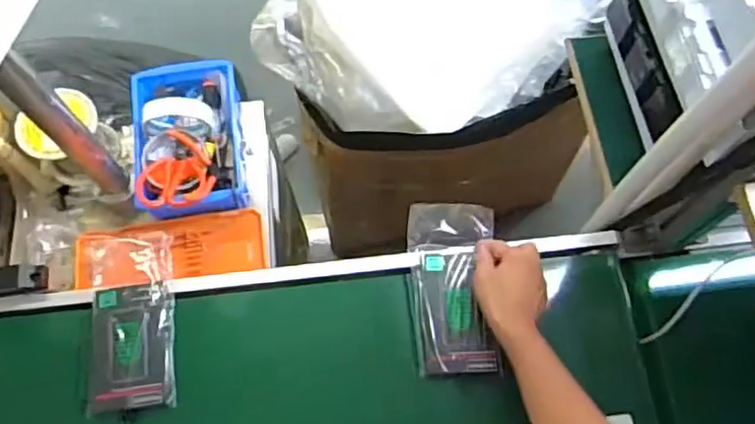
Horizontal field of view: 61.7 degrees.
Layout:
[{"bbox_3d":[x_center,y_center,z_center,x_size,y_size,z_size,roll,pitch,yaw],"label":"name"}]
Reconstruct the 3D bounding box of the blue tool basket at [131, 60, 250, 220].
[{"bbox_3d":[-0.253,-0.096,0.856,0.142,0.079,0.223,-6,69,-2],"label":"blue tool basket"}]

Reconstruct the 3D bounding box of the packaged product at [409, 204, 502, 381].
[{"bbox_3d":[0.082,0.080,0.692,0.094,0.021,0.191,-4,68,11],"label":"packaged product"}]

